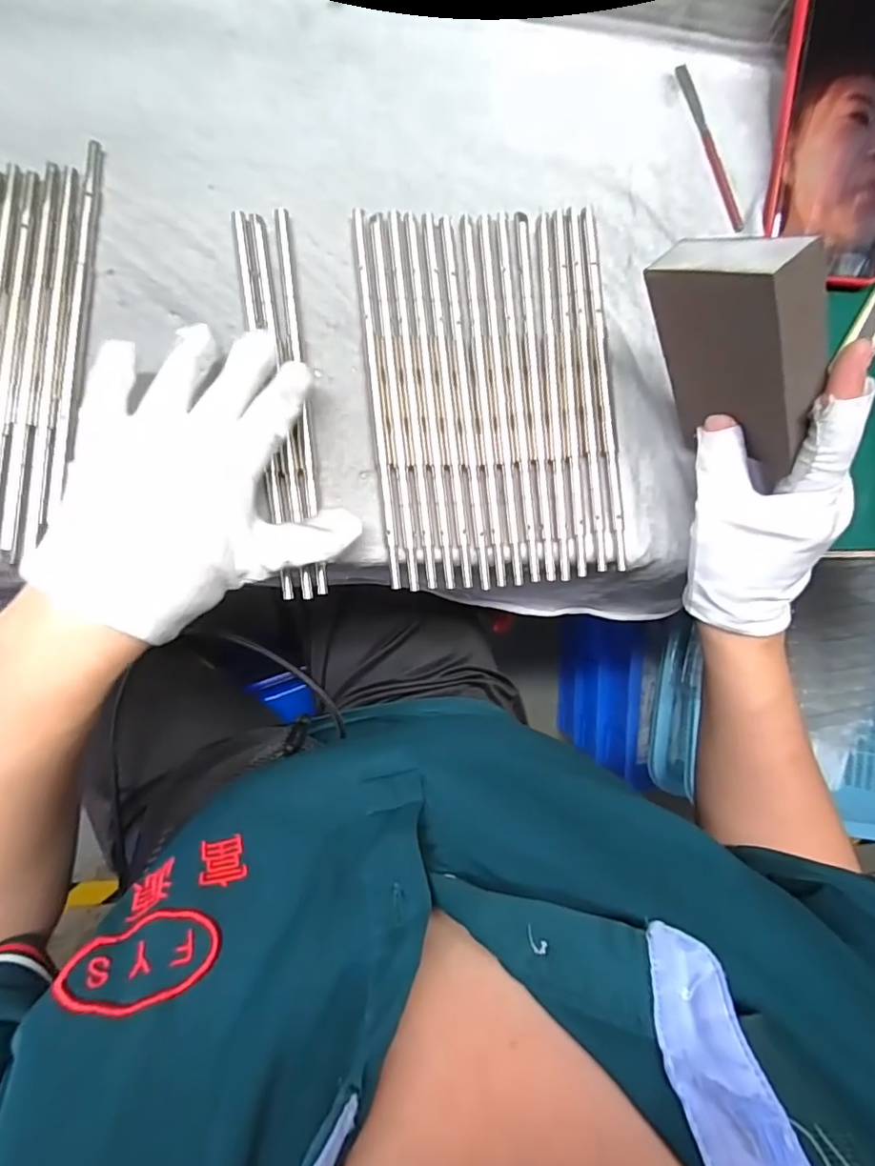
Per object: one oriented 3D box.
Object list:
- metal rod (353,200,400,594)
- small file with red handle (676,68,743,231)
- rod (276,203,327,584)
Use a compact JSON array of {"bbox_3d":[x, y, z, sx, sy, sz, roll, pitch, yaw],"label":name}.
[{"bbox_3d":[-0.034,-0.103,0.313,0.007,0.004,0.211,-6,89,-6],"label":"metal rod"},{"bbox_3d":[0.168,-0.269,0.342,0.008,0.004,0.108,-18,90,-7],"label":"small file with red handle"},{"bbox_3d":[-0.076,-0.101,0.308,0.007,0.007,0.213,-6,87,-6],"label":"rod"}]

